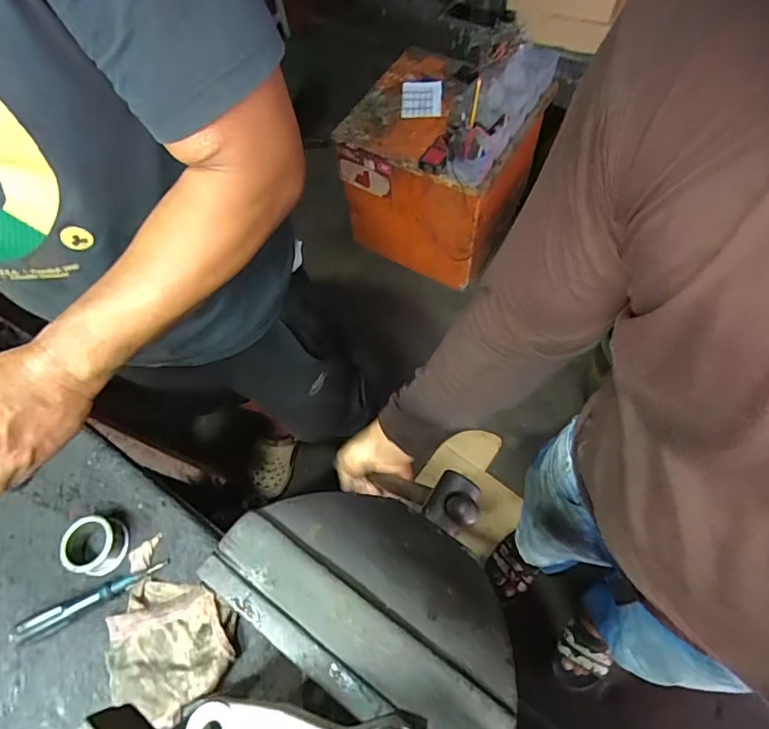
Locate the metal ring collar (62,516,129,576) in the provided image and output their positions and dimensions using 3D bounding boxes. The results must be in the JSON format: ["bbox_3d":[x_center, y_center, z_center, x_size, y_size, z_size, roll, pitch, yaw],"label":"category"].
[{"bbox_3d":[-0.336,0.209,0.565,0.055,0.039,0.062,10,65,8],"label":"metal ring collar"}]

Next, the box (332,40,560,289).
[{"bbox_3d":[0.183,-0.626,1.554,0.500,0.483,0.491,20,67,13],"label":"box"}]

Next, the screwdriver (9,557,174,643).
[{"bbox_3d":[-0.325,0.258,0.541,0.158,0.030,0.022,-28,66,-10],"label":"screwdriver"}]

